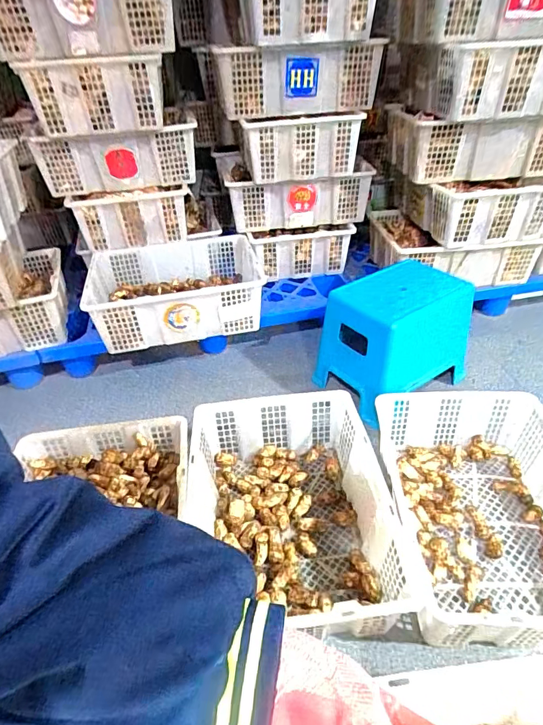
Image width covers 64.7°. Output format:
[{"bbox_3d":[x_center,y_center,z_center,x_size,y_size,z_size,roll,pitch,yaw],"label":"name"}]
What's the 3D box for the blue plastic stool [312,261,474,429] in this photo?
[{"bbox_3d":[0.331,-0.065,1.151,0.340,0.292,0.240,-22,42,-23],"label":"blue plastic stool"}]

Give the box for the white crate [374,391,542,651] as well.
[{"bbox_3d":[0.414,0.273,0.822,0.352,0.145,0.478,-2,37,1],"label":"white crate"}]

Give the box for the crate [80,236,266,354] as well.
[{"bbox_3d":[-0.278,-0.215,1.282,0.491,0.159,0.346,-8,38,-7],"label":"crate"}]

